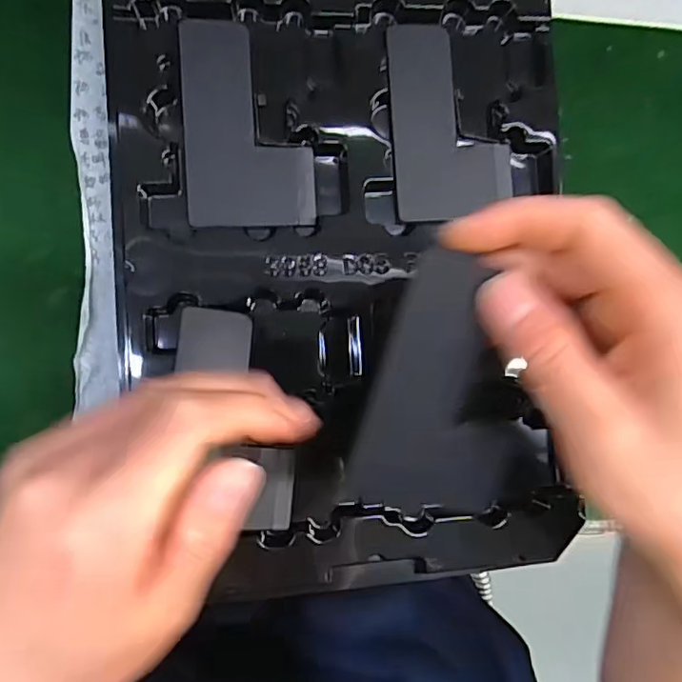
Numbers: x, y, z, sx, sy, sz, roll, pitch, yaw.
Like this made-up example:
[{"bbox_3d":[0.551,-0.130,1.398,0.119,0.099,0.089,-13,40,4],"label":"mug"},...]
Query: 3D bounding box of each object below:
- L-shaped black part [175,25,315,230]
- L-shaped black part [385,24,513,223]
[{"bbox_3d":[-0.043,-0.100,0.266,0.058,0.004,0.094,-3,89,-8],"label":"L-shaped black part"},{"bbox_3d":[0.052,-0.108,0.280,0.057,0.004,0.094,-6,90,-8],"label":"L-shaped black part"}]

